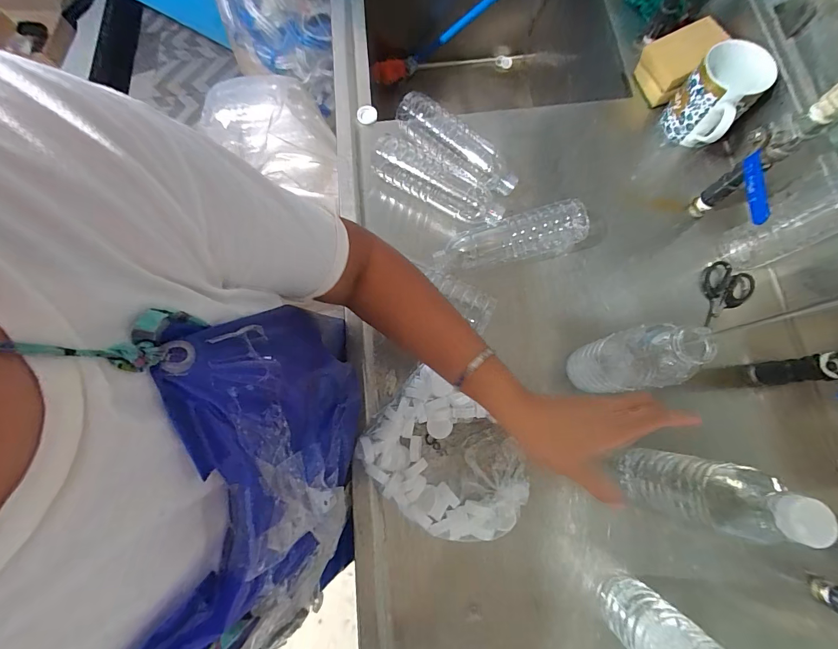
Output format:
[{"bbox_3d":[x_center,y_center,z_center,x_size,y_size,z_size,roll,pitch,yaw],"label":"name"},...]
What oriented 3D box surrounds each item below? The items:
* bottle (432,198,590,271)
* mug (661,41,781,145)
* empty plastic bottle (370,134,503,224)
[{"bbox_3d":[0.123,-0.118,0.495,0.203,0.050,0.055,-9,76,-1],"label":"bottle"},{"bbox_3d":[0.411,-0.315,0.511,0.089,0.105,0.099,43,81,11],"label":"mug"},{"bbox_3d":[0.031,-0.204,0.536,0.207,0.063,0.062,29,79,8],"label":"empty plastic bottle"}]

